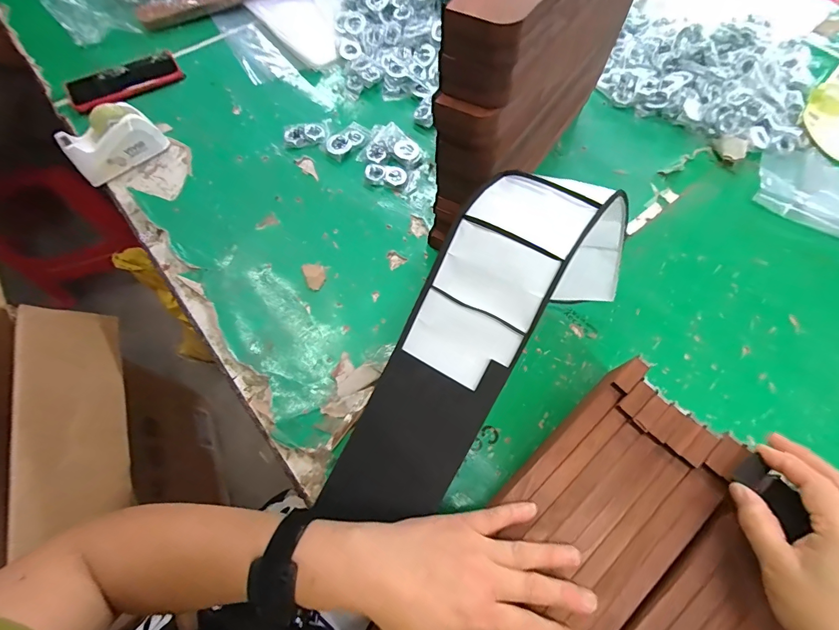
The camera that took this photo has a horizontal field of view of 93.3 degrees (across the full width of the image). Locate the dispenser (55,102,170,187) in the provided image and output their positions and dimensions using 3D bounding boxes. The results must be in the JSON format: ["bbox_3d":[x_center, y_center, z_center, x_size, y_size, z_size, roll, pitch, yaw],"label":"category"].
[{"bbox_3d":[-0.418,-0.236,0.540,0.118,0.060,0.053,-40,72,-16],"label":"dispenser"}]

